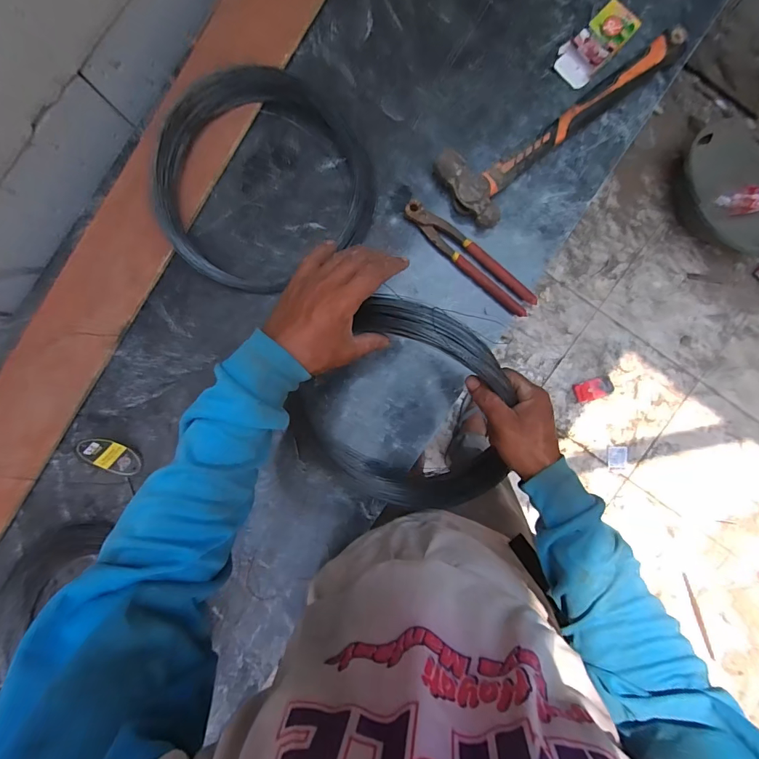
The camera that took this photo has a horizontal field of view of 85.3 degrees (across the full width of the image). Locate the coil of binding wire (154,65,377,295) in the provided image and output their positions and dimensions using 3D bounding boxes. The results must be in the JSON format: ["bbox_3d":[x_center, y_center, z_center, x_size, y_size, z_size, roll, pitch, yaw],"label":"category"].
[{"bbox_3d":[-0.167,-0.278,0.559,0.292,0.075,0.279,0,89,2],"label":"coil of binding wire"}]

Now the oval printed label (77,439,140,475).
[{"bbox_3d":[-0.379,0.110,0.585,0.008,0.088,0.040,27,72,40],"label":"oval printed label"}]

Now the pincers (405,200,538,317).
[{"bbox_3d":[0.124,-0.170,0.570,0.218,0.016,0.036,42,91,2],"label":"pincers"}]

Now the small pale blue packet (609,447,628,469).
[{"bbox_3d":[0.784,0.256,1.353,0.061,0.009,0.072,4,89,2],"label":"small pale blue packet"}]

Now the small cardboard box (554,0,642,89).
[{"bbox_3d":[0.295,-0.457,0.559,0.109,0.016,0.058,-41,88,1],"label":"small cardboard box"}]

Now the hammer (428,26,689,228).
[{"bbox_3d":[0.256,-0.330,0.546,0.353,0.043,0.115,-27,88,1],"label":"hammer"}]

